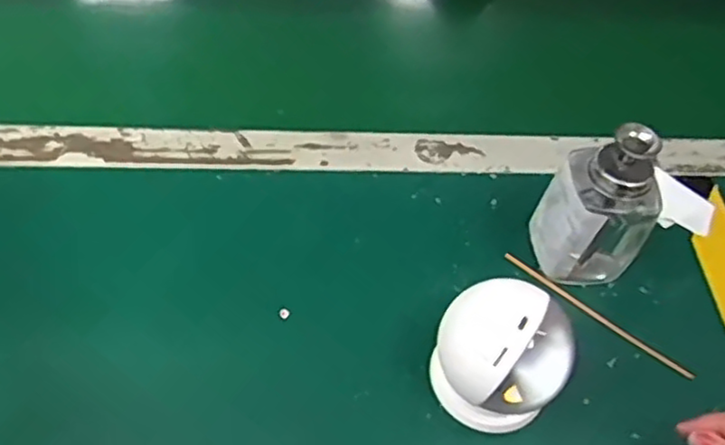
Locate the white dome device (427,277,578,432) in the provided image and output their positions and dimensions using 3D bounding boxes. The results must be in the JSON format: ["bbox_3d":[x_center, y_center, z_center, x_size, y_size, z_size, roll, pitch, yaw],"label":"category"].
[{"bbox_3d":[0.082,0.078,0.409,0.065,0.080,0.072,-35,65,-27],"label":"white dome device"}]

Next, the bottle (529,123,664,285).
[{"bbox_3d":[0.157,-0.012,0.460,0.065,0.119,0.056,-13,57,-15],"label":"bottle"}]

